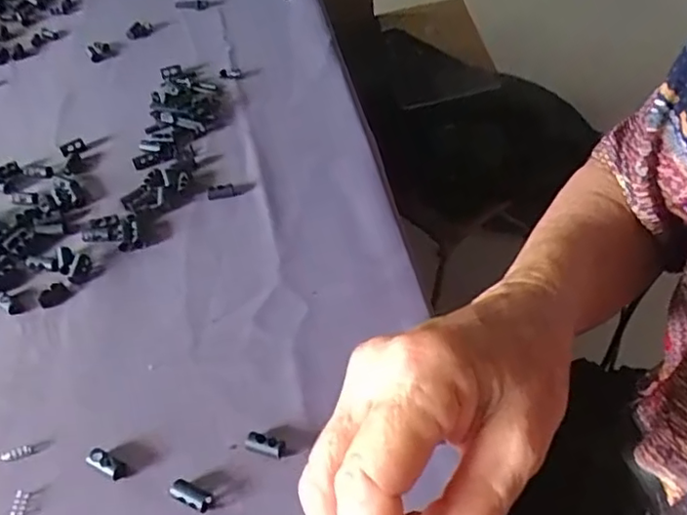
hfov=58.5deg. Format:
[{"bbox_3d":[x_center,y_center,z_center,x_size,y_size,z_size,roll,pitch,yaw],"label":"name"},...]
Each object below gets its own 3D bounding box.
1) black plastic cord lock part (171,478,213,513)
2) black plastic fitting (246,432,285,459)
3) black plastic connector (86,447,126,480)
[{"bbox_3d":[-0.070,0.109,0.282,0.019,0.006,0.009,25,52,9],"label":"black plastic cord lock part"},{"bbox_3d":[-0.037,0.090,0.296,0.020,0.009,0.009,16,50,17],"label":"black plastic fitting"},{"bbox_3d":[-0.114,0.099,0.294,0.020,0.008,0.009,25,53,24],"label":"black plastic connector"}]

